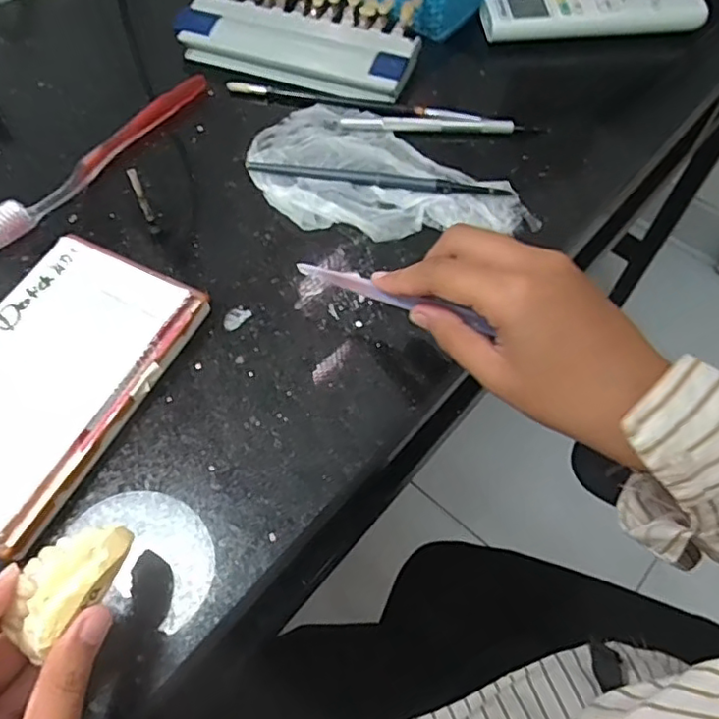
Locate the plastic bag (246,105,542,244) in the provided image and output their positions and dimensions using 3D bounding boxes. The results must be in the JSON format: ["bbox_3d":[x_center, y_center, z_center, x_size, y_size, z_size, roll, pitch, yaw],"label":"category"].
[{"bbox_3d":[0.010,-0.108,0.382,0.173,0.012,0.098,33,66,17],"label":"plastic bag"}]

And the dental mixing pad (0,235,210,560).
[{"bbox_3d":[-0.155,0.009,0.304,0.090,0.021,0.150,26,63,10],"label":"dental mixing pad"}]

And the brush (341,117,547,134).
[{"bbox_3d":[0.057,-0.159,0.410,0.134,0.010,0.009,3,61,2],"label":"brush"}]

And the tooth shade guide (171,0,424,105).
[{"bbox_3d":[-0.043,-0.239,0.444,0.170,0.026,0.104,13,61,8],"label":"tooth shade guide"}]

